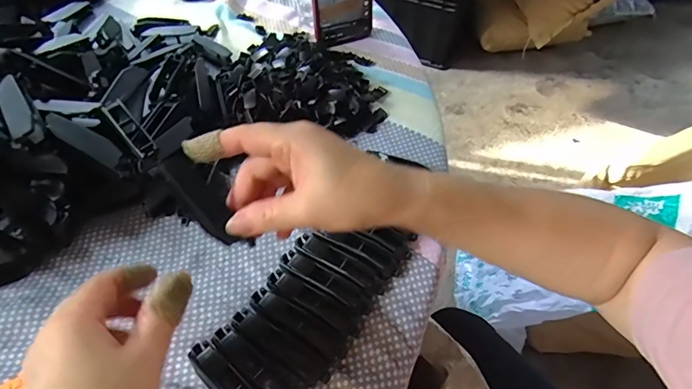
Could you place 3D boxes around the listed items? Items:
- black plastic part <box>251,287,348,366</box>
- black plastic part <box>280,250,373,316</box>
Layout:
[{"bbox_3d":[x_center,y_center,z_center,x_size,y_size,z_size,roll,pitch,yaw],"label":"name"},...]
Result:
[{"bbox_3d":[-0.034,0.092,0.298,0.076,0.015,0.020,31,56,7],"label":"black plastic part"},{"bbox_3d":[-0.016,0.065,0.318,0.076,0.016,0.016,24,55,18],"label":"black plastic part"}]

